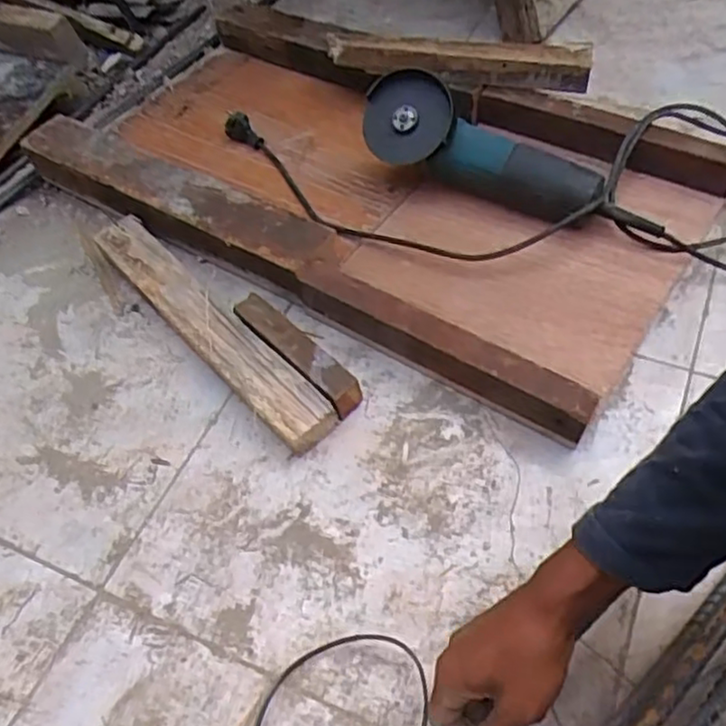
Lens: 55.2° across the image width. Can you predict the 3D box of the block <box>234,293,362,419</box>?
[{"bbox_3d":[-0.064,-0.008,0.677,0.030,0.044,0.161,-38,59,-21],"label":"block"}]

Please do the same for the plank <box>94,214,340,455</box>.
[{"bbox_3d":[-0.162,-0.041,0.709,0.056,0.037,0.360,-36,59,-20],"label":"plank"}]

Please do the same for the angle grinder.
[{"bbox_3d":[0.156,-0.219,0.759,0.338,0.102,0.083,24,59,21],"label":"angle grinder"}]

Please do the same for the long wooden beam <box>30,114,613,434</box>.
[{"bbox_3d":[-0.106,-0.126,0.742,0.719,0.063,0.087,27,61,23],"label":"long wooden beam"}]

